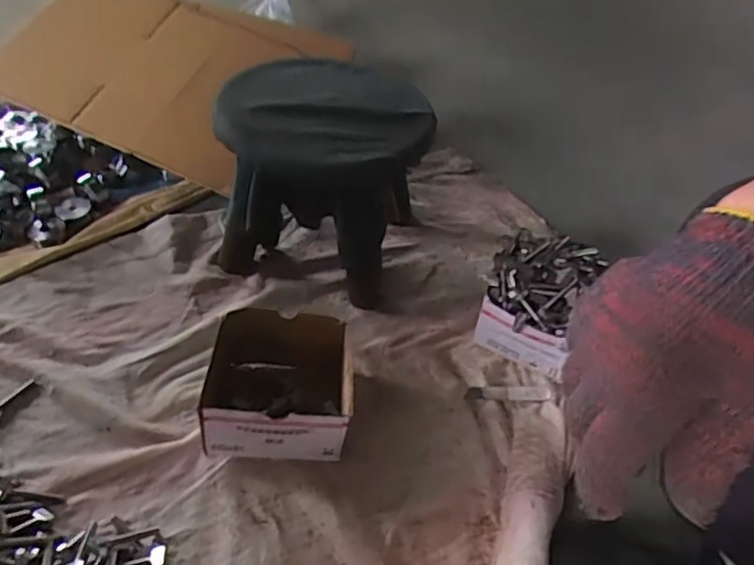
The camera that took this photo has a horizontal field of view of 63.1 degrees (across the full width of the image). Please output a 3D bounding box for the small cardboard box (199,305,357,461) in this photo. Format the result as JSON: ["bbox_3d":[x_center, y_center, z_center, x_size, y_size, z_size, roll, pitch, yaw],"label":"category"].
[{"bbox_3d":[-0.103,0.110,0.657,0.147,0.097,0.128,2,45,-4],"label":"small cardboard box"}]

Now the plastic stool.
[{"bbox_3d":[-0.067,-0.128,0.803,0.241,0.225,0.210,12,45,6],"label":"plastic stool"}]

